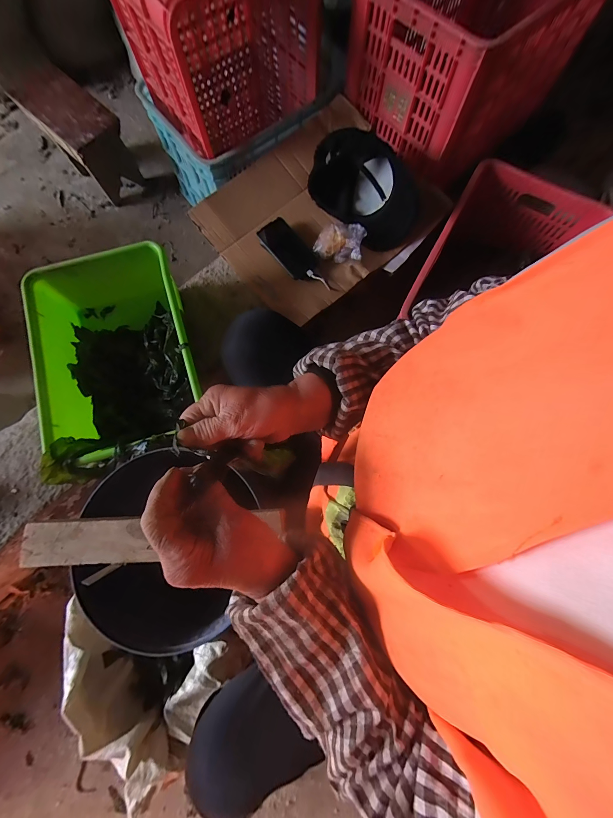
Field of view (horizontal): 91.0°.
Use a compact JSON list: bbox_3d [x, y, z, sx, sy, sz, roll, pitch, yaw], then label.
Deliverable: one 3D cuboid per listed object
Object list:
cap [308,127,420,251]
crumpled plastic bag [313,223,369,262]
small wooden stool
[{"bbox_3d":[0.138,-0.528,0.723,0.143,0.139,0.247,-39,80,-9],"label":"cap"},{"bbox_3d":[0.086,-0.408,0.725,0.111,0.071,0.098,21,77,4],"label":"crumpled plastic bag"},{"bbox_3d":[-0.689,-0.842,0.973,0.271,0.236,0.165,40,79,8],"label":"small wooden stool"}]

